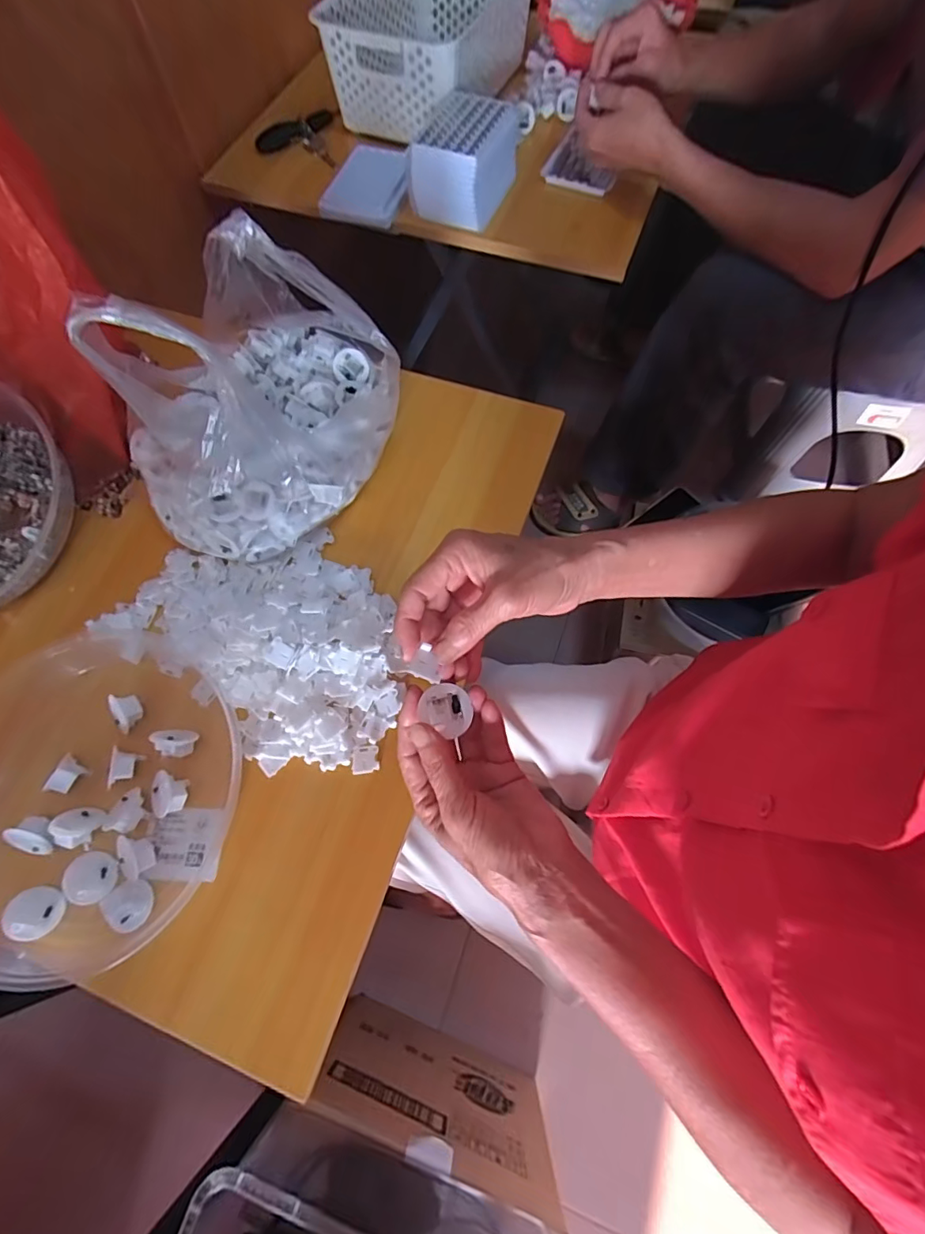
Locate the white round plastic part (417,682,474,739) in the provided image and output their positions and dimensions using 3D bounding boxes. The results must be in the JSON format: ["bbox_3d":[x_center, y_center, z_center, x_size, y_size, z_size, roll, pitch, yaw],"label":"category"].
[{"bbox_3d":[-0.010,0.057,0.308,0.029,0.009,0.028,15,69,6],"label":"white round plastic part"}]

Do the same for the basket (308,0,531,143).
[{"bbox_3d":[-0.040,-0.802,0.694,0.200,0.099,0.322,23,70,9],"label":"basket"}]

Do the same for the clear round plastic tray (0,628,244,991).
[{"bbox_3d":[-0.289,0.126,0.376,0.225,0.037,0.232,0,68,0],"label":"clear round plastic tray"}]

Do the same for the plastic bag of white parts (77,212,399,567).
[{"bbox_3d":[-0.173,-0.182,0.397,0.177,0.179,0.225,29,71,11],"label":"plastic bag of white parts"}]

